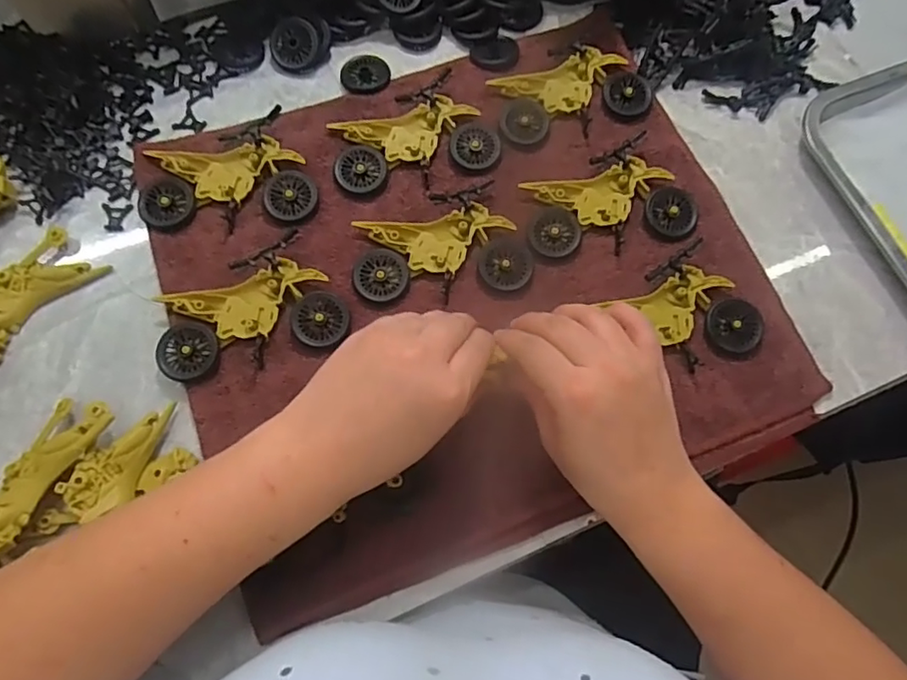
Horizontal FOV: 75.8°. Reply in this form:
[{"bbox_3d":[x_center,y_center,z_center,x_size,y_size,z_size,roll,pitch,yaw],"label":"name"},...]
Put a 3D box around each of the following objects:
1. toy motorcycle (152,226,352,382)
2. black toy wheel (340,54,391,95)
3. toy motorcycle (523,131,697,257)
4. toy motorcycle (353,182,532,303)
[{"bbox_3d":[-0.133,-0.014,0.376,0.113,0.014,0.078,-27,75,-10],"label":"toy motorcycle"},{"bbox_3d":[-0.068,-0.207,0.451,0.037,0.008,0.033,-13,73,-6],"label":"black toy wheel"},{"bbox_3d":[0.107,-0.095,0.411,0.115,0.017,0.074,-22,74,-9],"label":"toy motorcycle"},{"bbox_3d":[-0.010,-0.061,0.394,0.114,0.016,0.075,-18,73,-8],"label":"toy motorcycle"}]

